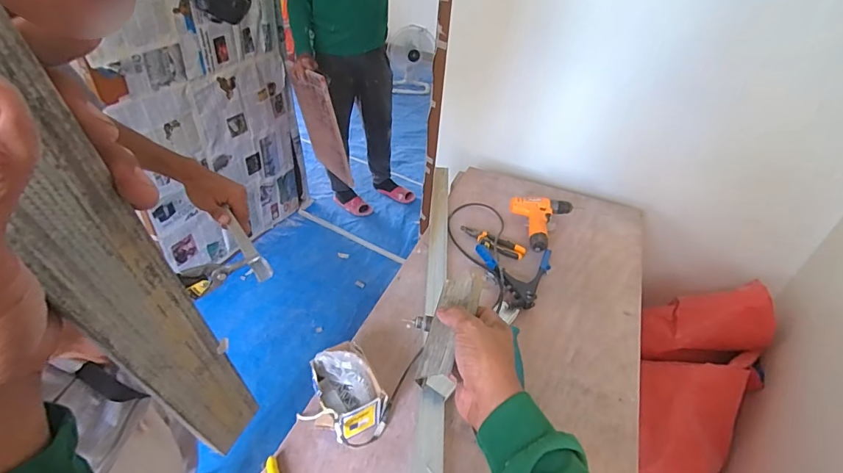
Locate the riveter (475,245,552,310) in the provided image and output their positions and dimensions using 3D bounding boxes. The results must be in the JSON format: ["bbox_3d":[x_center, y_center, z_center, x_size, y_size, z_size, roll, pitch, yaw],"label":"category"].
[{"bbox_3d":[0.258,0.099,1.160,0.212,0.034,0.235,6,37,0],"label":"riveter"}]

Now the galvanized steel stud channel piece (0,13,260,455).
[{"bbox_3d":[-0.154,0.048,0.246,0.022,0.378,0.046,6,50,0],"label":"galvanized steel stud channel piece"}]

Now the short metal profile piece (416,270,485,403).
[{"bbox_3d":[0.034,0.109,0.505,0.053,0.028,0.152,-17,33,36],"label":"short metal profile piece"}]

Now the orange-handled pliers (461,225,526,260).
[{"bbox_3d":[0.201,0.016,1.265,0.197,0.018,0.075,20,40,18],"label":"orange-handled pliers"}]

